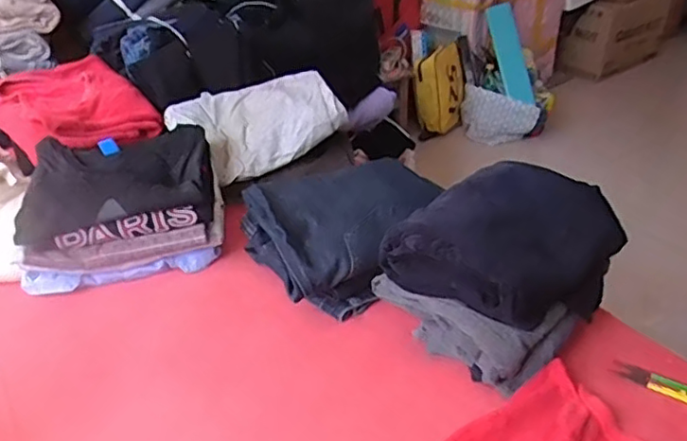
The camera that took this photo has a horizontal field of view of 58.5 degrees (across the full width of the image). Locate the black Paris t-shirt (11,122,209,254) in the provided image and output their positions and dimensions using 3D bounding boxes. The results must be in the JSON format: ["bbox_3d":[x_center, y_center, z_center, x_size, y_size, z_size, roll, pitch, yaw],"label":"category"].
[{"bbox_3d":[-0.319,-0.054,0.883,0.250,0.056,0.215,-7,33,-9],"label":"black Paris t-shirt"}]

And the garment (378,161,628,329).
[{"bbox_3d":[0.200,0.023,0.721,0.191,0.099,0.260,27,42,36],"label":"garment"}]

